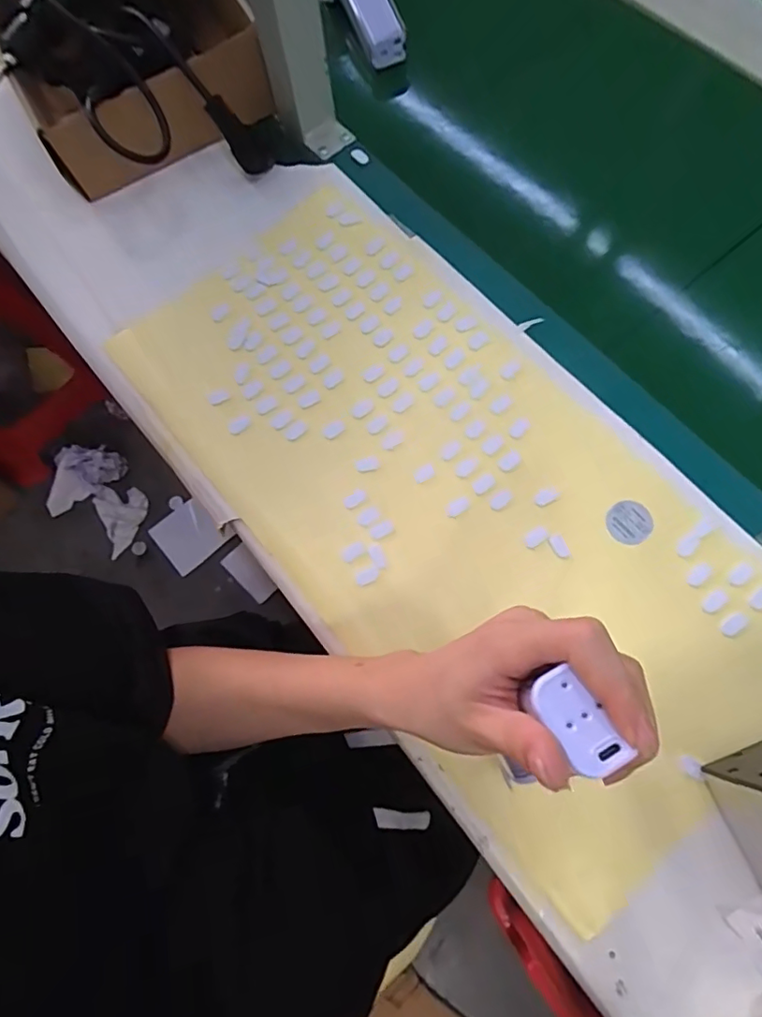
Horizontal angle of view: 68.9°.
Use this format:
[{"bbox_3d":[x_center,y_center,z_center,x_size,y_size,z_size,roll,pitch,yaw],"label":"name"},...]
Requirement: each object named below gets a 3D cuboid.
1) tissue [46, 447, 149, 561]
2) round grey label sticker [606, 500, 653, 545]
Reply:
[{"bbox_3d":[-0.609,-0.035,1.186,0.242,0.079,0.178,31,78,13],"label":"tissue"},{"bbox_3d":[0.167,0.009,0.372,0.028,0.005,0.028,-1,73,4],"label":"round grey label sticker"}]

